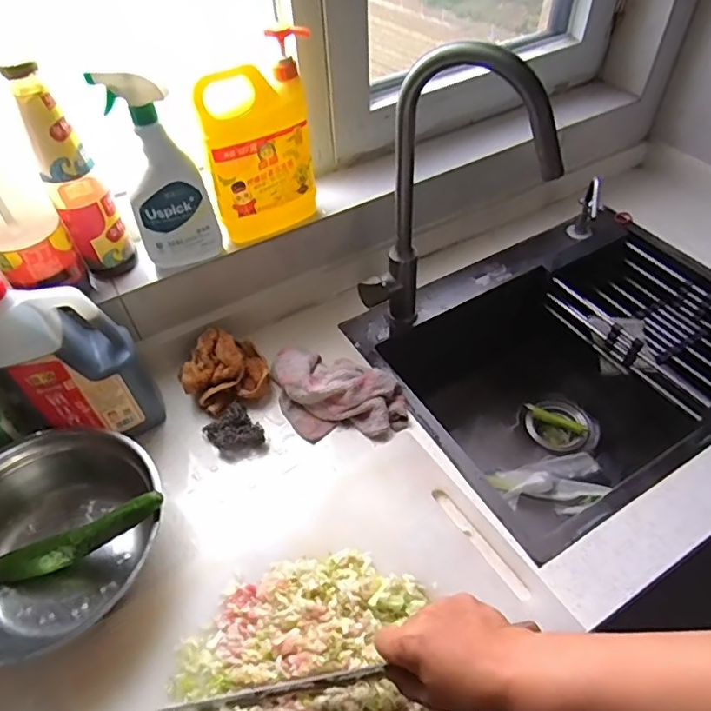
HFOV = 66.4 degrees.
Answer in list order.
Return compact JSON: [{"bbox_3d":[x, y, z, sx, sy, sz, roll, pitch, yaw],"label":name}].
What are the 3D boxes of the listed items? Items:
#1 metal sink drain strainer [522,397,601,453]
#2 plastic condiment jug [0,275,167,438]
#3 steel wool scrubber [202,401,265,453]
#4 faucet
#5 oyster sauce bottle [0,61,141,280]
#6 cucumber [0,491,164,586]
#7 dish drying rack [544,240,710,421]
[{"bbox_3d":[0.385,0.147,1.036,0.119,0.077,0.126,-2,50,2],"label":"metal sink drain strainer"},{"bbox_3d":[-0.340,0.008,0.661,0.132,0.252,0.083,-19,52,-12],"label":"plastic condiment jug"},{"bbox_3d":[-0.164,0.104,0.740,0.062,0.031,0.068,-36,57,-24],"label":"steel wool scrubber"},{"bbox_3d":[0.119,-0.172,0.717,0.237,0.436,0.073,6,51,9],"label":"faucet"},{"bbox_3d":[-0.356,-0.223,0.685,0.067,0.266,0.080,-27,54,-18],"label":"oyster sauce bottle"},{"bbox_3d":[-0.313,0.209,0.607,0.240,0.031,0.028,-26,50,12],"label":"cucumber"},{"bbox_3d":[0.516,-0.049,0.939,0.195,0.075,0.318,-27,53,-17],"label":"dish drying rack"}]

